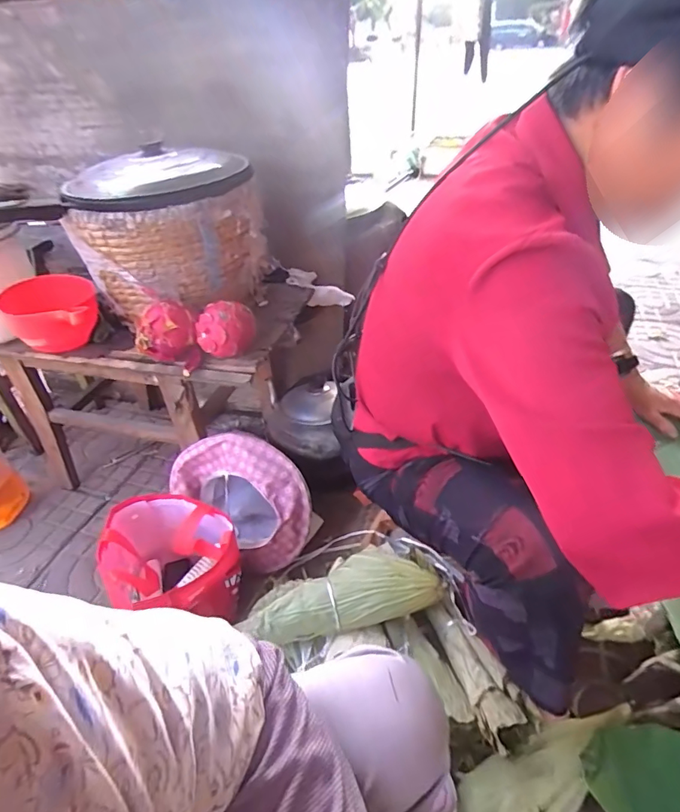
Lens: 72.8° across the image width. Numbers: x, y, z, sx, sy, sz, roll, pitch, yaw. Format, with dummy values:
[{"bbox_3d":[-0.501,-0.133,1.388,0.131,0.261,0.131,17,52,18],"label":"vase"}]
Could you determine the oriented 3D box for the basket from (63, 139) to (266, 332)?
[{"bbox_3d":[-0.303,-0.308,0.844,0.287,0.245,0.236,3,39,8],"label":"basket"}]

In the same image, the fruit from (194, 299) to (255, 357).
[{"bbox_3d":[-0.190,-0.122,0.777,0.080,0.091,0.077,9,40,15],"label":"fruit"}]

